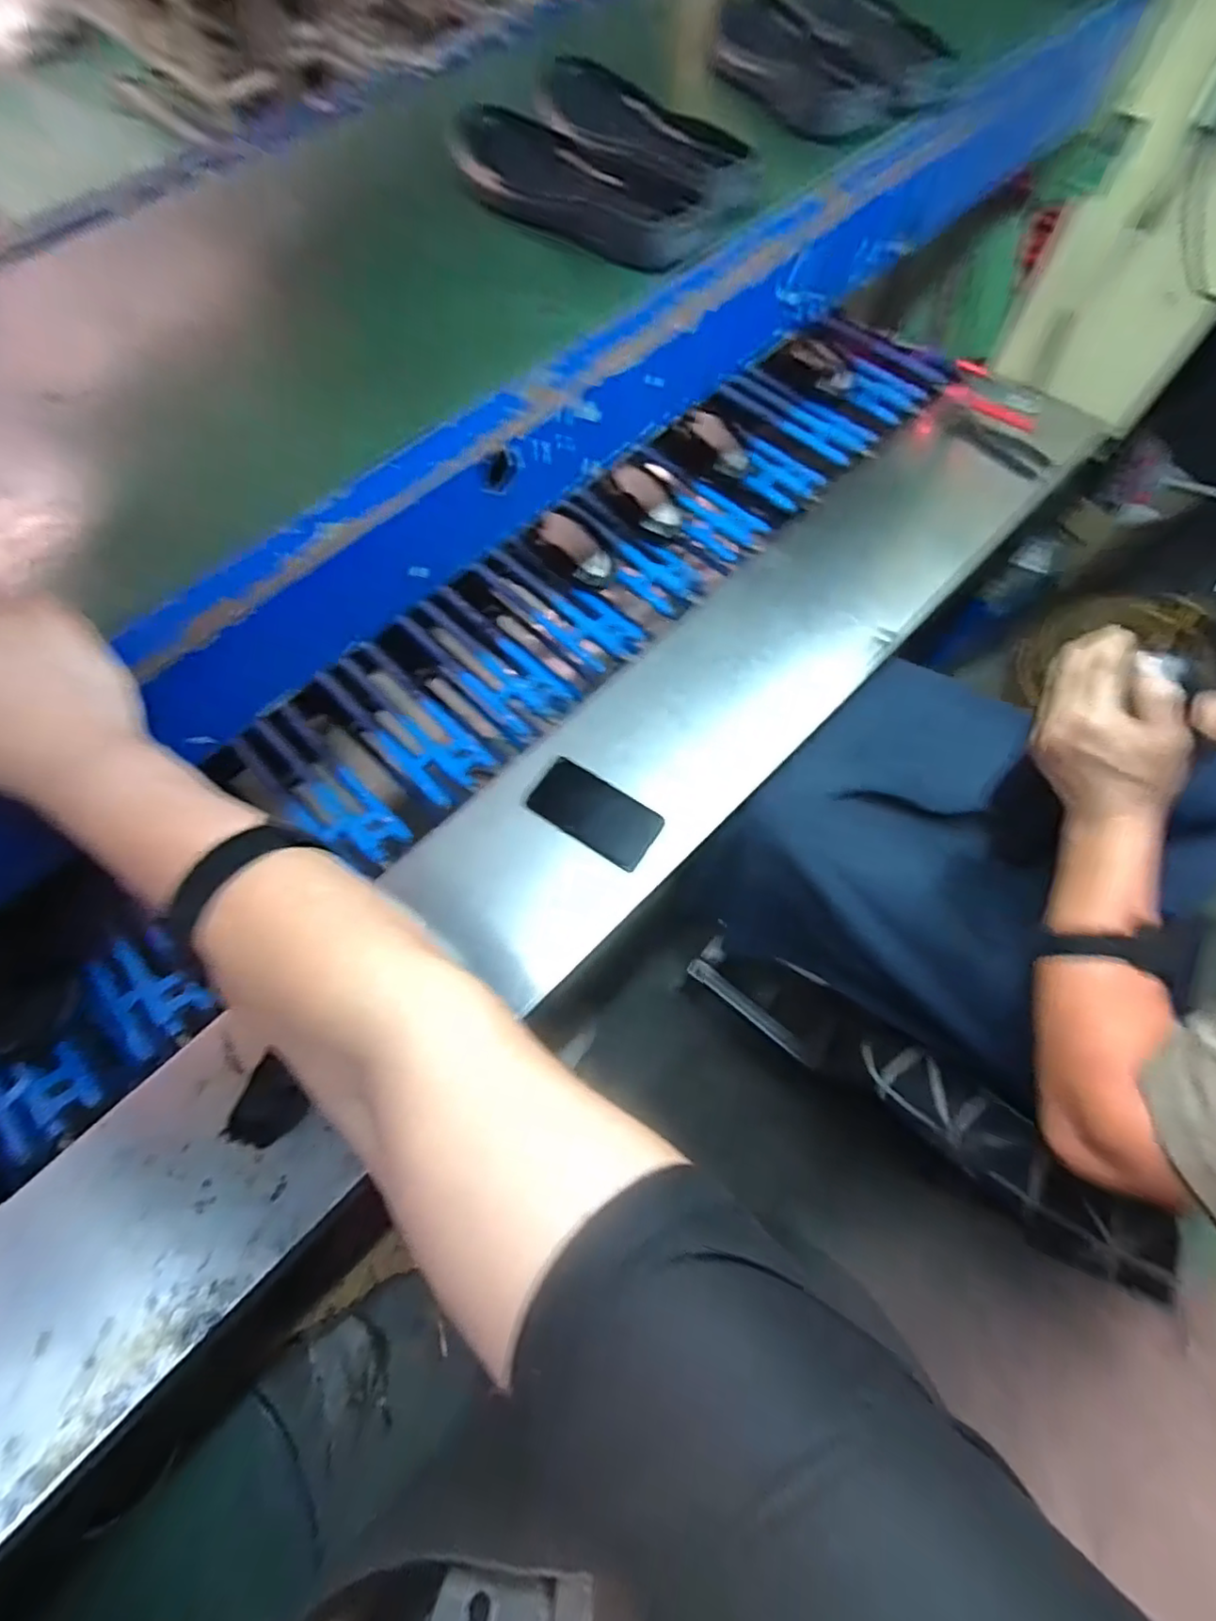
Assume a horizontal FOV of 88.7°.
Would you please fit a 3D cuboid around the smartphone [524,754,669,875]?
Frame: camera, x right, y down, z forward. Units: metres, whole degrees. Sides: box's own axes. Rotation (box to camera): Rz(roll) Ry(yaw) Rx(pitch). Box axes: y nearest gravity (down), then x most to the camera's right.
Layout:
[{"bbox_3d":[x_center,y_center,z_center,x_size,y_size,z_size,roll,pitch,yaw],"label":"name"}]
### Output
[{"bbox_3d":[-0.015,0.003,0.746,0.156,0.010,0.078,30,77,16],"label":"smartphone"}]

